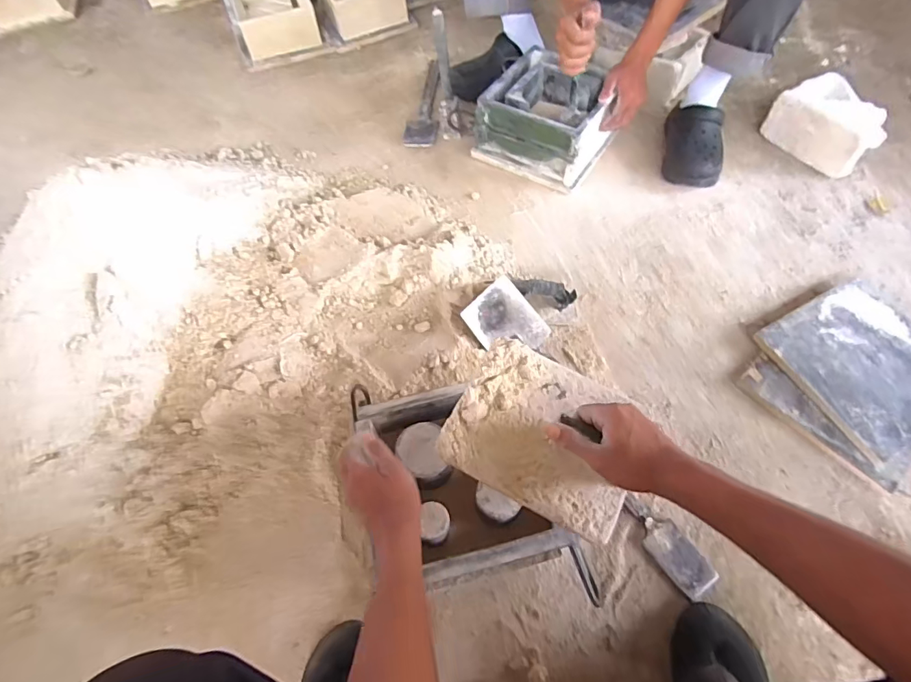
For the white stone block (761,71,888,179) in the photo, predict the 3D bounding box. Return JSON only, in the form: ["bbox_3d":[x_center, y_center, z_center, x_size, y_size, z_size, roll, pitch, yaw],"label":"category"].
[{"bbox_3d":[0.810,-0.469,1.060,0.154,0.106,0.208,-32,65,-14],"label":"white stone block"}]

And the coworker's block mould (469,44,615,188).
[{"bbox_3d":[0.201,-0.470,1.044,0.243,0.152,0.237,32,68,18],"label":"coworker's block mould"}]

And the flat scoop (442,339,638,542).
[{"bbox_3d":[0.103,0.098,0.543,0.198,0.041,0.166,23,65,14],"label":"flat scoop"}]

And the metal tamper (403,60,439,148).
[{"bbox_3d":[-0.074,-0.583,1.190,0.079,0.025,0.294,3,62,4],"label":"metal tamper"}]

